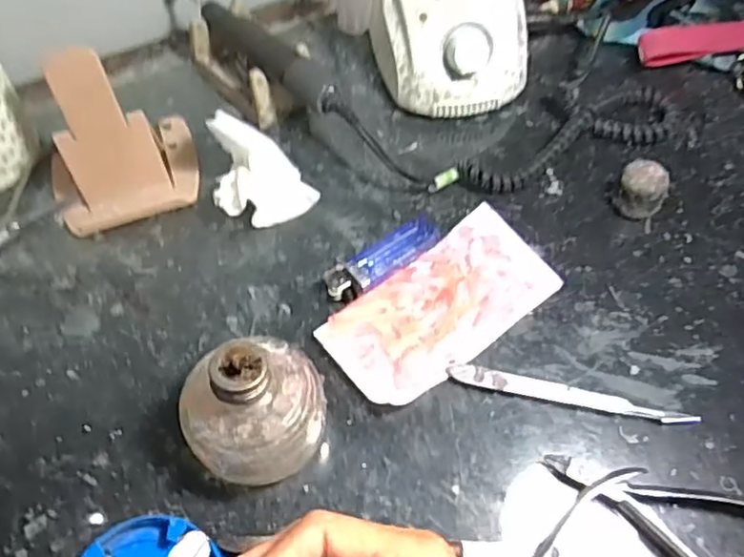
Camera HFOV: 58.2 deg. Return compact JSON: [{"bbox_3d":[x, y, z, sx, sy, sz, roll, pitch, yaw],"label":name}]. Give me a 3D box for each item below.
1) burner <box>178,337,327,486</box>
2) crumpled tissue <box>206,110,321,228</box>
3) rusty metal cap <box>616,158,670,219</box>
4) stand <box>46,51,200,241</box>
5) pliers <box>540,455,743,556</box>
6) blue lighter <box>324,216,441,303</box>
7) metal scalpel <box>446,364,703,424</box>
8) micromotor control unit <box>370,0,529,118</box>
[{"bbox_3d":[-0.061,0.070,0.347,0.071,0.079,0.067,-1,59,2],"label":"burner"},{"bbox_3d":[-0.077,-0.076,0.445,0.065,0.064,0.062,-19,60,-9],"label":"crumpled tissue"},{"bbox_3d":[0.179,-0.058,0.444,0.031,0.032,0.027,20,62,14],"label":"rusty metal cap"},{"bbox_3d":[-0.177,-0.097,0.443,0.097,0.097,0.080,-17,60,-8],"label":"stand"},{"bbox_3d":[0.150,0.123,0.341,0.128,0.013,0.054,20,62,14],"label":"pliers"},{"bbox_3d":[0.007,-0.012,0.432,0.080,0.015,0.024,-32,63,-16],"label":"blue lighter"},{"bbox_3d":[0.114,0.067,0.384,0.138,0.007,0.011,11,60,9],"label":"metal scalpel"},{"bbox_3d":[0.050,-0.194,0.500,0.110,0.082,0.137,-8,59,-2],"label":"micromotor control unit"}]

